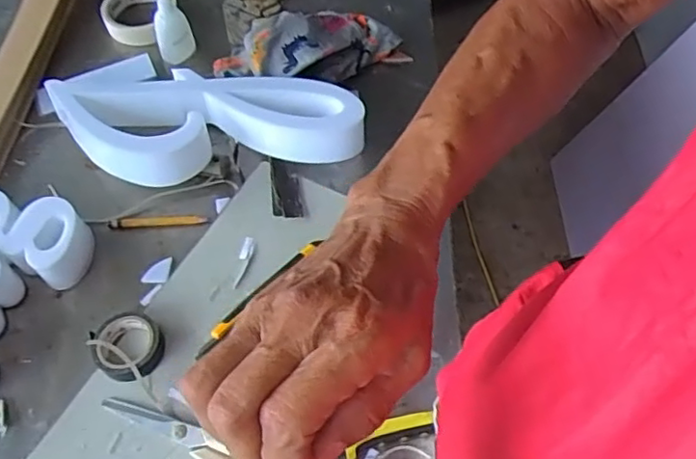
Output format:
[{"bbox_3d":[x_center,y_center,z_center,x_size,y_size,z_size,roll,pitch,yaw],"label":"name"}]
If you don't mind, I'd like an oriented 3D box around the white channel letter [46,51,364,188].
[{"bbox_3d":[-0.155,-0.107,0.642,0.325,0.072,0.170,18,59,11],"label":"white channel letter"}]

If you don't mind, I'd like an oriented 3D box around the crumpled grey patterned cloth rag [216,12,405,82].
[{"bbox_3d":[-0.044,-0.205,0.707,0.213,0.073,0.091,-9,59,-6],"label":"crumpled grey patterned cloth rag"}]

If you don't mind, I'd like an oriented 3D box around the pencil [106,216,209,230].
[{"bbox_3d":[-0.190,-0.007,0.618,0.096,0.008,0.011,-3,57,-2],"label":"pencil"}]

